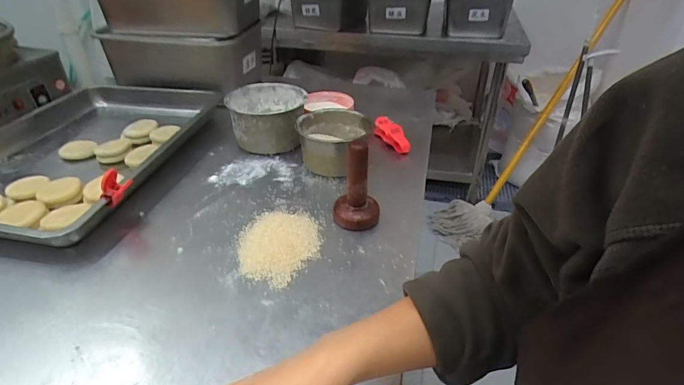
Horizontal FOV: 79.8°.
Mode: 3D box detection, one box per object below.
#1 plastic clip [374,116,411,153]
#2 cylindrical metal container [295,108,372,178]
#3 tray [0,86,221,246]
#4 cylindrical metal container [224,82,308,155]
[{"bbox_3d":[0.100,-0.113,0.800,0.028,0.036,0.097,-18,40,-24],"label":"plastic clip"},{"bbox_3d":[-0.013,-0.091,0.728,0.122,0.071,0.125,0,36,0],"label":"cylindrical metal container"},{"bbox_3d":[-0.451,-0.087,0.729,0.333,0.057,0.483,7,36,10],"label":"tray"},{"bbox_3d":[-0.141,-0.146,0.788,0.136,0.085,0.151,1,36,1],"label":"cylindrical metal container"}]

